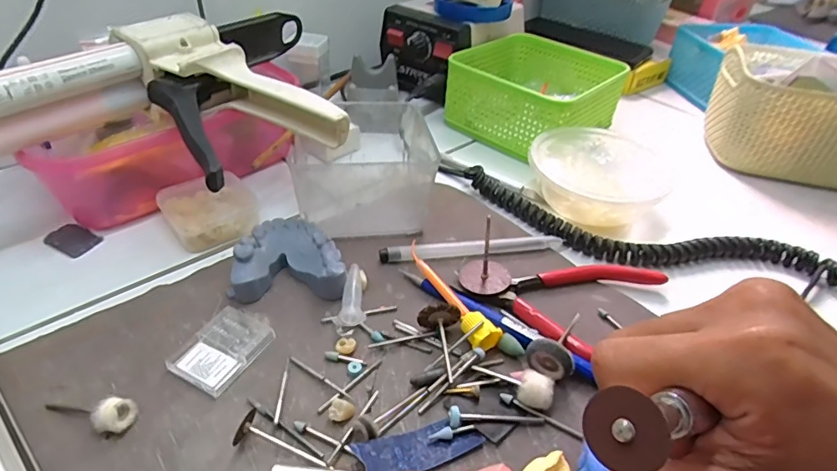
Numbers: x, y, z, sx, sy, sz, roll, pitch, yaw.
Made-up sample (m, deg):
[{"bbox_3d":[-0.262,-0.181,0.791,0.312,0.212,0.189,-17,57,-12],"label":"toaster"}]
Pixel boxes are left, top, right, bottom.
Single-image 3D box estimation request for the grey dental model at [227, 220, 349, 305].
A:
[{"bbox_3d":[-0.076,0.014,0.305,0.064,0.023,0.053,1,39,-5],"label":"grey dental model"}]

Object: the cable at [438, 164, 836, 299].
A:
[{"bbox_3d":[0.146,-0.003,0.355,0.277,0.014,0.059,17,41,15],"label":"cable"}]

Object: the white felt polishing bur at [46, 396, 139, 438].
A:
[{"bbox_3d":[-0.153,0.082,0.230,0.042,0.016,0.015,-2,39,20],"label":"white felt polishing bur"}]

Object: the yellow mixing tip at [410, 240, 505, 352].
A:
[{"bbox_3d":[0.018,0.032,0.297,0.018,0.014,0.086,-16,44,-24],"label":"yellow mixing tip"}]

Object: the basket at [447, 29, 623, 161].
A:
[{"bbox_3d":[0.116,-0.139,0.476,0.130,0.057,0.141,32,46,29],"label":"basket"}]

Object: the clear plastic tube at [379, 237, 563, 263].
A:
[{"bbox_3d":[0.038,0.008,0.333,0.127,0.007,0.013,-4,40,-10],"label":"clear plastic tube"}]

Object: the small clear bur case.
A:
[{"bbox_3d":[-0.102,0.058,0.264,0.035,0.006,0.051,21,42,19],"label":"small clear bur case"}]

